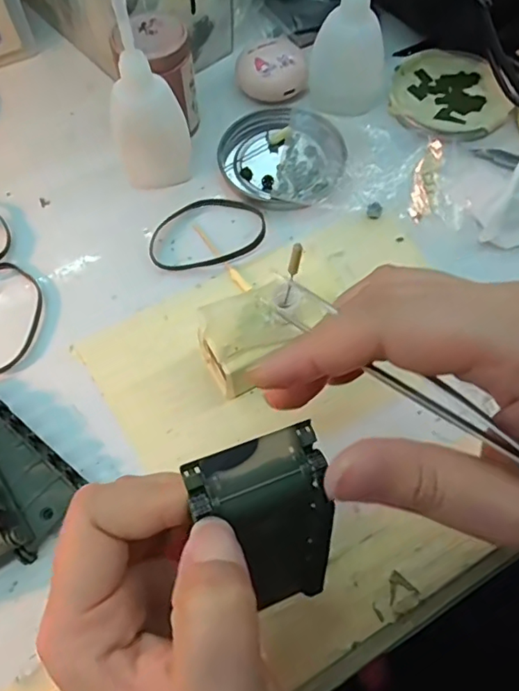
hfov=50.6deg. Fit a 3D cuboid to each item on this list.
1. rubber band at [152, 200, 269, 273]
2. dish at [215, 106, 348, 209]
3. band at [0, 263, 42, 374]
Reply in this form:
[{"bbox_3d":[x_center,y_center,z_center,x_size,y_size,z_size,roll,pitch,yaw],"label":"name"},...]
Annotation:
[{"bbox_3d":[-0.032,-0.069,0.326,0.069,0.005,0.048,-12,63,-4],"label":"rubber band"},{"bbox_3d":[0.016,-0.120,0.347,0.080,0.014,0.074,-1,63,1],"label":"dish"},{"bbox_3d":[-0.146,-0.016,0.304,0.047,0.008,0.070,-4,65,-8],"label":"band"}]

